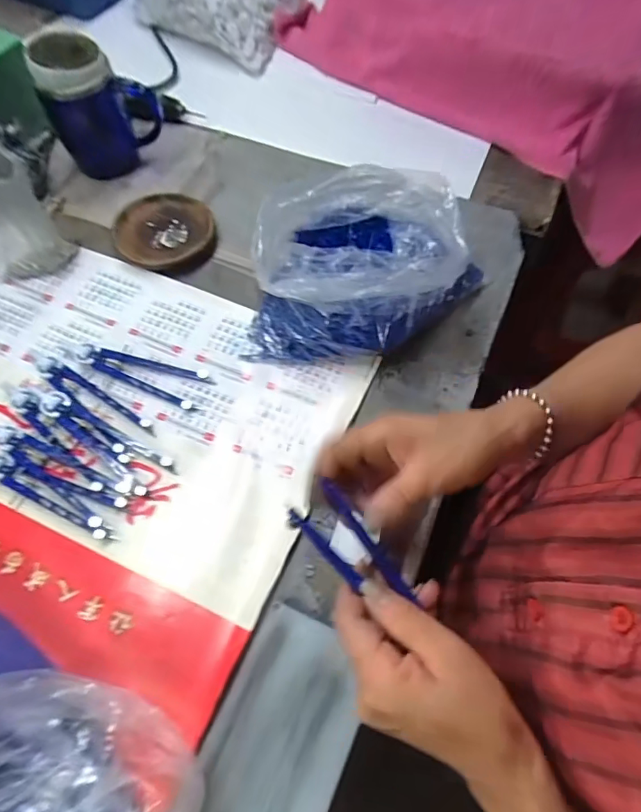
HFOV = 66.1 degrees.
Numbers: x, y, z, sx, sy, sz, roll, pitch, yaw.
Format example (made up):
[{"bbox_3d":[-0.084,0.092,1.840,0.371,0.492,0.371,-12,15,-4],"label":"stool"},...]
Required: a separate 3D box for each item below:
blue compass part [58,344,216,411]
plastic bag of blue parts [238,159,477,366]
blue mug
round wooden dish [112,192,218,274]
[{"bbox_3d":[-0.184,-0.041,0.489,0.154,0.015,0.041,21,65,14],"label":"blue compass part"},{"bbox_3d":[0.046,-0.135,0.483,0.225,0.090,0.170,3,63,4],"label":"plastic bag of blue parts"},{"bbox_3d":[-0.253,-0.350,0.571,0.118,0.135,0.099,-24,64,-10],"label":"blue mug"},{"bbox_3d":[-0.174,-0.199,0.562,0.117,0.020,0.107,-2,62,3],"label":"round wooden dish"}]

